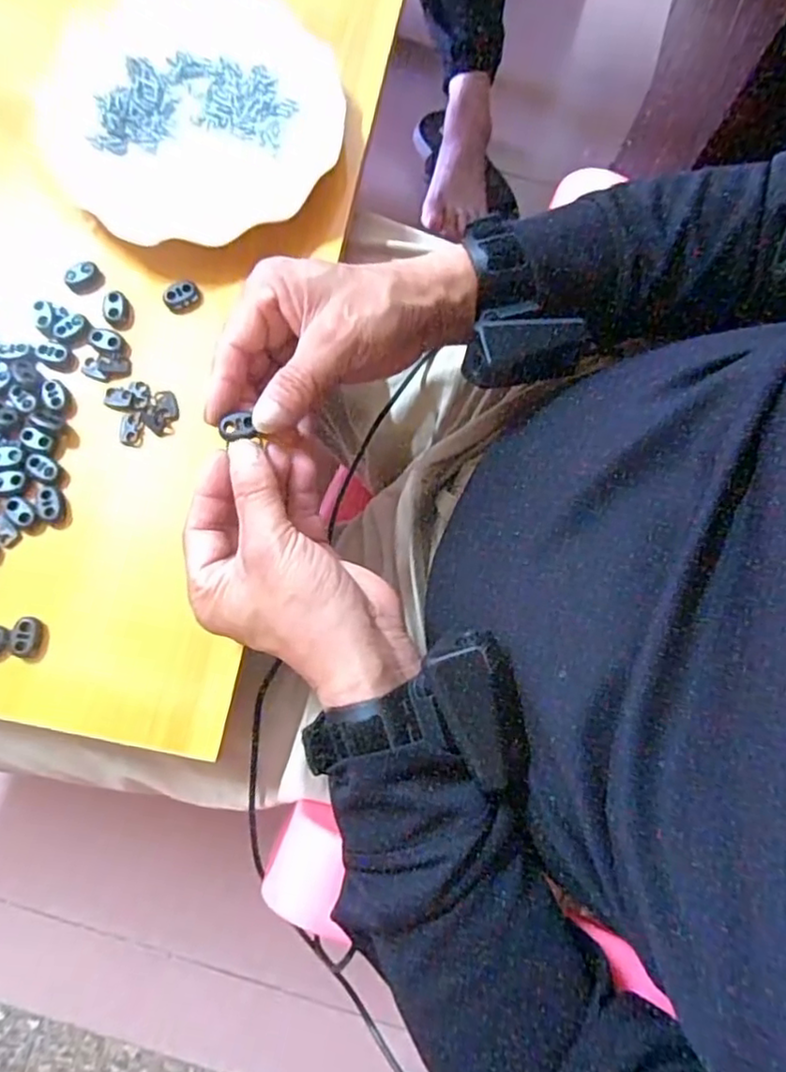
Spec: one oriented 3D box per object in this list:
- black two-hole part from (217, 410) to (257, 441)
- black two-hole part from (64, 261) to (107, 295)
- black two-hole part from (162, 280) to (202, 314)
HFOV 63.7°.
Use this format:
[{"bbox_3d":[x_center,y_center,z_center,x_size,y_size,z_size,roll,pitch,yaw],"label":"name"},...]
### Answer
[{"bbox_3d":[-0.080,-0.056,0.325,0.020,0.006,0.012,-7,78,-3],"label":"black two-hole part"},{"bbox_3d":[-0.189,-0.158,0.388,0.021,0.011,0.013,-32,81,-9],"label":"black two-hole part"},{"bbox_3d":[-0.130,-0.147,0.389,0.022,0.011,0.014,-26,80,-8],"label":"black two-hole part"}]

